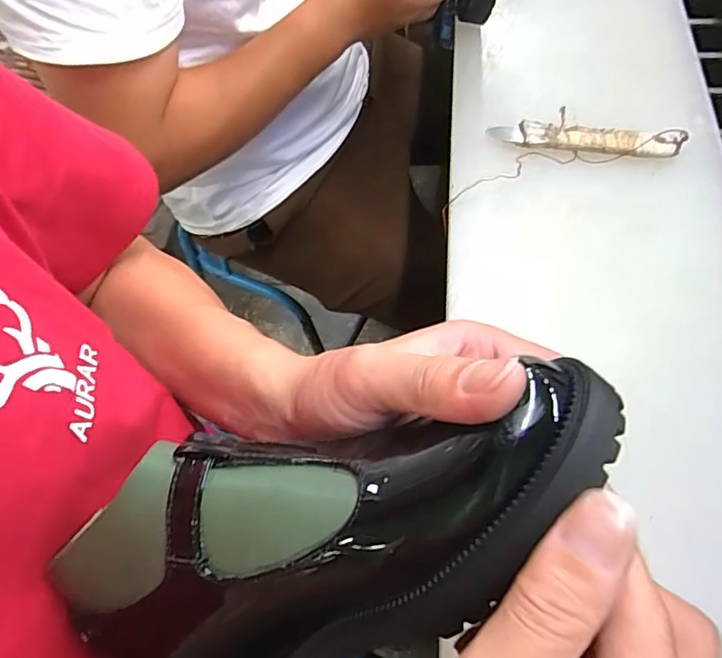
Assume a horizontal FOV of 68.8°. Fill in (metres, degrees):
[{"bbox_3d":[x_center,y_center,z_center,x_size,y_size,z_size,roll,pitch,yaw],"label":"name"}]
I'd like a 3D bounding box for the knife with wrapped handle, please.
[{"bbox_3d":[0.204,-0.173,0.478,0.166,0.020,0.025,8,63,10],"label":"knife with wrapped handle"}]

